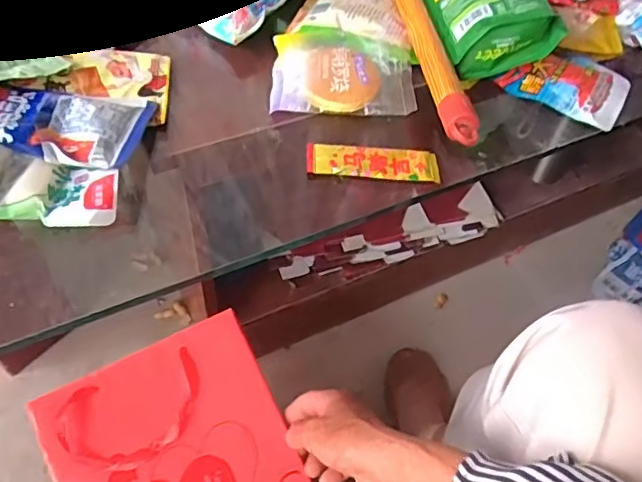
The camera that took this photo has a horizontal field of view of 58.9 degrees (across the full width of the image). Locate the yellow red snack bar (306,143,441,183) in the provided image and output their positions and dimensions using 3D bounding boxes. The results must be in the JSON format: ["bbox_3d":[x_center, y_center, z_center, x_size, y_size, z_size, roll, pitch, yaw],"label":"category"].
[{"bbox_3d":[0.043,-0.065,0.470,0.108,0.009,0.031,4,50,-2],"label":"yellow red snack bar"}]

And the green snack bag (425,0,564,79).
[{"bbox_3d":[0.156,-0.252,0.571,0.097,0.058,0.211,-2,50,-6],"label":"green snack bag"}]

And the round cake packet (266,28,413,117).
[{"bbox_3d":[0.020,-0.159,0.531,0.126,0.018,0.101,4,50,-1],"label":"round cake packet"}]

